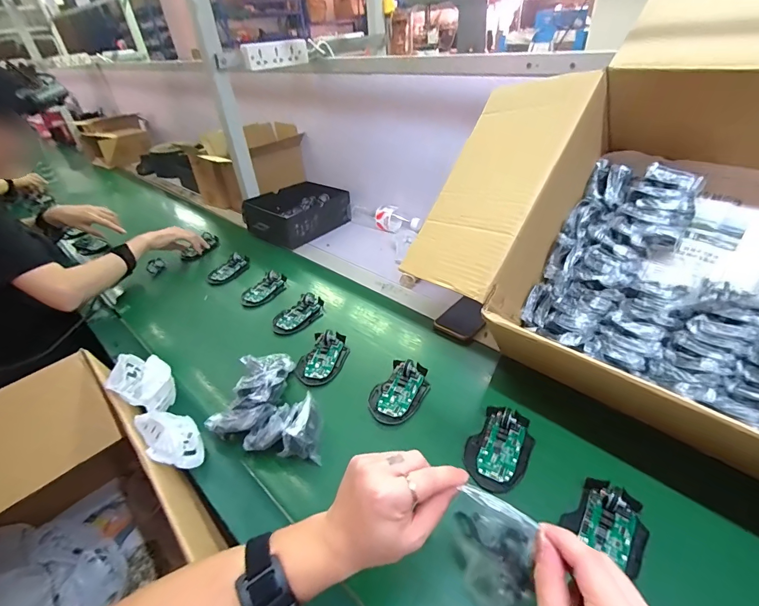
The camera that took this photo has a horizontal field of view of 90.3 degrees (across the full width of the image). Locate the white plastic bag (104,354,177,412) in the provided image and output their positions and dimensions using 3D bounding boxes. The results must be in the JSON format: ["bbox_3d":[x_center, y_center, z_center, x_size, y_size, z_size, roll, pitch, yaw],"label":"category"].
[{"bbox_3d":[-0.368,0.125,0.588,0.117,0.057,0.077,23,45,32],"label":"white plastic bag"}]

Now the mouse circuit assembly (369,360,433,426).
[{"bbox_3d":[0.031,0.129,0.573,0.073,0.030,0.113,18,42,28],"label":"mouse circuit assembly"}]

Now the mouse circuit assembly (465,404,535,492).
[{"bbox_3d":[0.156,0.183,0.486,0.071,0.028,0.110,19,43,29],"label":"mouse circuit assembly"}]

